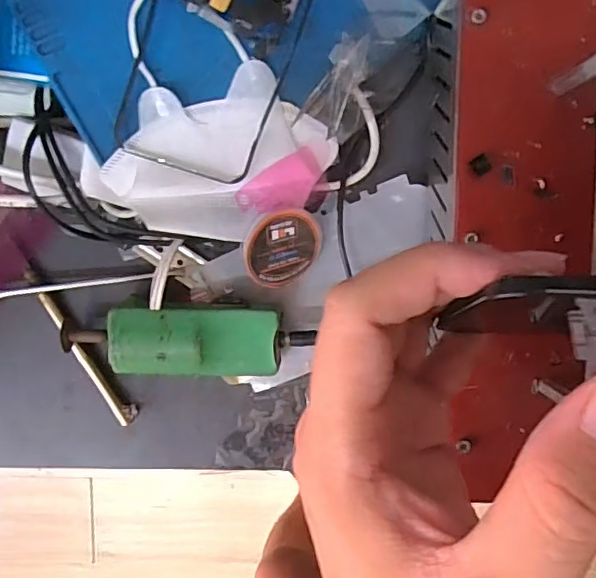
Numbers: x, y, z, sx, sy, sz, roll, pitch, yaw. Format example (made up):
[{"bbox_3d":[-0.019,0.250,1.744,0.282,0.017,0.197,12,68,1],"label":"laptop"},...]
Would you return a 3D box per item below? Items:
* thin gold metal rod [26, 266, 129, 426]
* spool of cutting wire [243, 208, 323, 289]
[{"bbox_3d":[-0.137,0.036,0.353,0.008,0.006,0.112,-30,94,3],"label":"thin gold metal rod"},{"bbox_3d":[-0.008,-0.025,0.327,0.049,0.007,0.045,-13,119,-25],"label":"spool of cutting wire"}]

